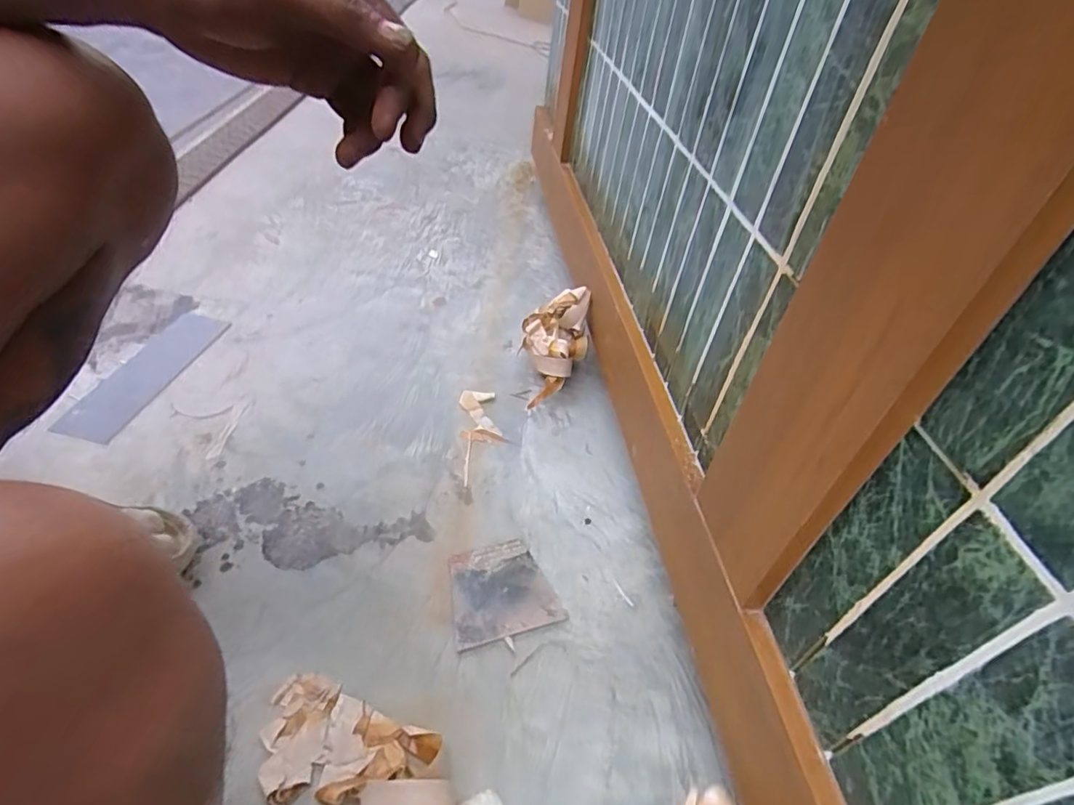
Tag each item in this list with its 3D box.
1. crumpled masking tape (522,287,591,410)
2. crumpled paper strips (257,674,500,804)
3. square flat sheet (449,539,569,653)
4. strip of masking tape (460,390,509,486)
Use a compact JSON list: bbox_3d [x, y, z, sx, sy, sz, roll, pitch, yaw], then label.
[{"bbox_3d":[0.023,-0.073,0.786,0.091,0.112,0.169,8,43,0],"label":"crumpled masking tape"},{"bbox_3d":[-0.130,0.283,0.432,0.199,0.049,0.085,20,44,12],"label":"crumpled paper strips"},{"bbox_3d":[-0.038,0.191,0.574,0.105,0.004,0.100,-9,45,-18],"label":"square flat sheet"},{"bbox_3d":[-0.071,0.041,0.733,0.057,0.006,0.152,-2,50,-10],"label":"strip of masking tape"}]

